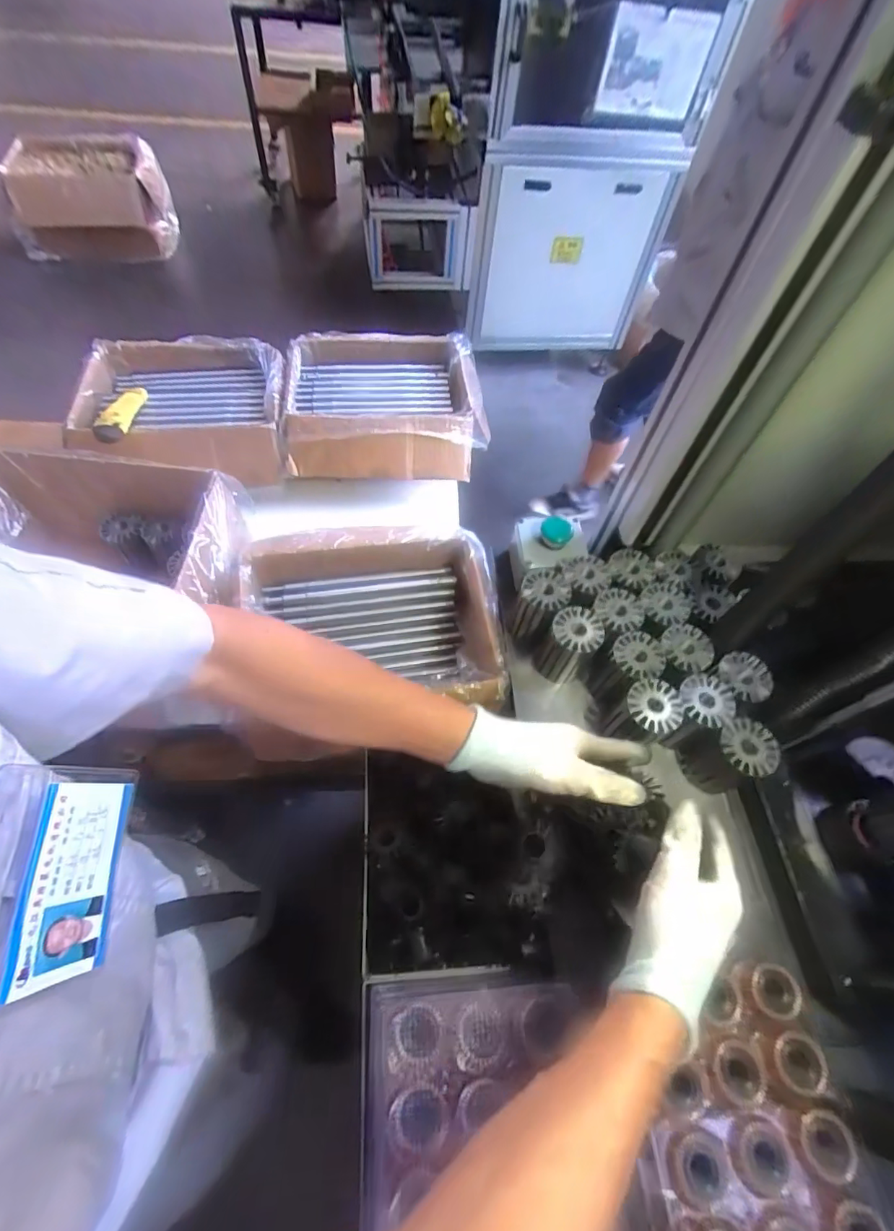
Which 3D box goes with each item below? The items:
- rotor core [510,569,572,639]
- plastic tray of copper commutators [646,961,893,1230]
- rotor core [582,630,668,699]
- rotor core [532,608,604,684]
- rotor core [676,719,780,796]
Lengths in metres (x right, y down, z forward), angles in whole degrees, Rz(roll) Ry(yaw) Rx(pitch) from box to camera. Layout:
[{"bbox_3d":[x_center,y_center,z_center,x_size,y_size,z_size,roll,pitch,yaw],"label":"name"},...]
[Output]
[{"bbox_3d":[0.103,-0.007,0.588,0.053,0.085,0.059,35,63,15],"label":"rotor core"},{"bbox_3d":[0.213,0.365,0.377,0.155,0.060,0.182,-5,60,-8],"label":"plastic tray of copper commutators"},{"bbox_3d":[0.192,0.058,0.555,0.053,0.075,0.051,-31,66,-21],"label":"rotor core"},{"bbox_3d":[0.130,0.034,0.563,0.057,0.080,0.058,2,59,-3],"label":"rotor core"},{"bbox_3d":[0.277,0.141,0.510,0.057,0.077,0.054,2,59,-3],"label":"rotor core"}]

